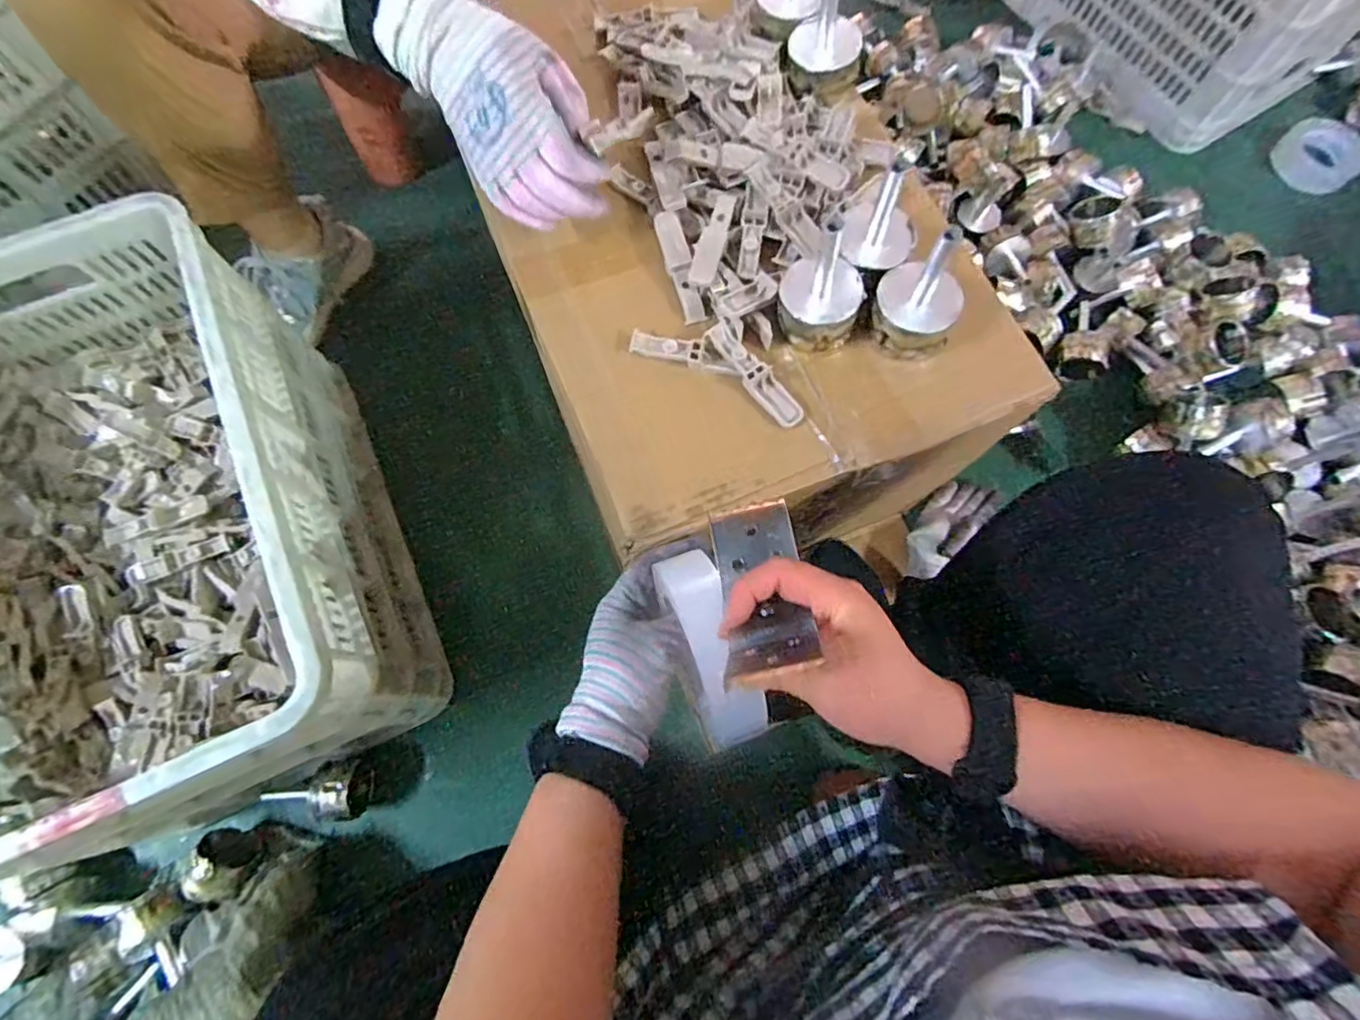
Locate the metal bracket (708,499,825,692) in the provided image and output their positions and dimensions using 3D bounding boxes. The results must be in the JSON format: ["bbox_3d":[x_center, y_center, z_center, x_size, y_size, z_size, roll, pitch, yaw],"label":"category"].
[{"bbox_3d":[0.045,0.046,0.334,0.046,0.031,0.099,-12,49,7],"label":"metal bracket"}]

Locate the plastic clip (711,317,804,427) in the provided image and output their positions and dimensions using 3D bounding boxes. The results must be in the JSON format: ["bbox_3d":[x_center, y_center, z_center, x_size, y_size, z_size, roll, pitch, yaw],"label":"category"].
[{"bbox_3d":[0.059,-0.105,0.477,0.026,0.016,0.097,-32,75,-9],"label":"plastic clip"}]

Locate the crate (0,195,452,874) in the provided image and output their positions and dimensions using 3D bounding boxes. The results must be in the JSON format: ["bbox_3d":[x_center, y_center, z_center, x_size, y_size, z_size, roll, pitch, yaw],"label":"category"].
[{"bbox_3d":[-0.533,0.023,0.622,0.362,0.269,0.538,-24,74,-7],"label":"crate"}]

